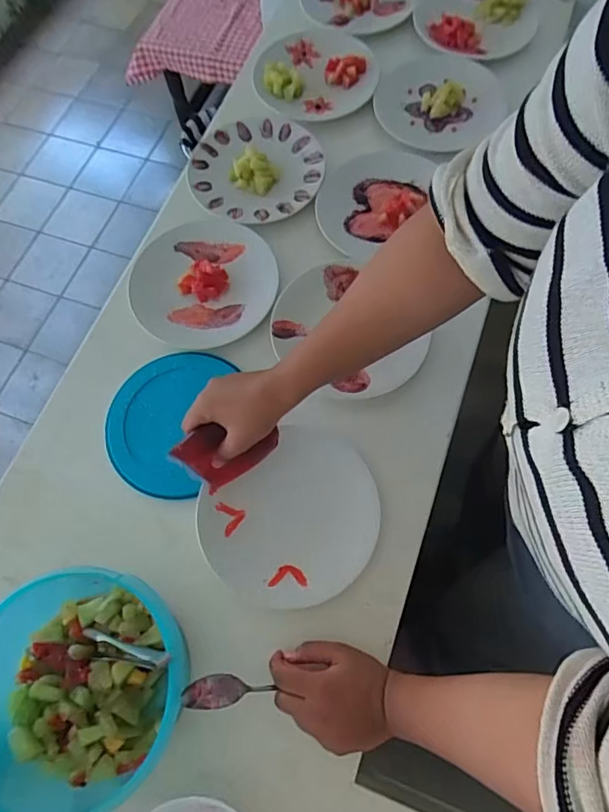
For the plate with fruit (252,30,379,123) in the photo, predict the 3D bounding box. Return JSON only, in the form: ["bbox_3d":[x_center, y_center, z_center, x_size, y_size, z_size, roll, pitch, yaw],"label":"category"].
[{"bbox_3d":[0.017,-0.545,0.850,0.196,0.031,0.186,-1,68,2],"label":"plate with fruit"}]

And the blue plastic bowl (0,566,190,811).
[{"bbox_3d":[-0.220,0.258,0.493,0.165,0.104,0.191,13,69,8],"label":"blue plastic bowl"}]

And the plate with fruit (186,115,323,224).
[{"bbox_3d":[-0.073,-0.362,0.775,0.197,0.040,0.200,-1,68,2],"label":"plate with fruit"}]

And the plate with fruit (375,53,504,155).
[{"bbox_3d":[0.210,-0.490,0.814,0.180,0.036,0.202,37,74,15],"label":"plate with fruit"}]

